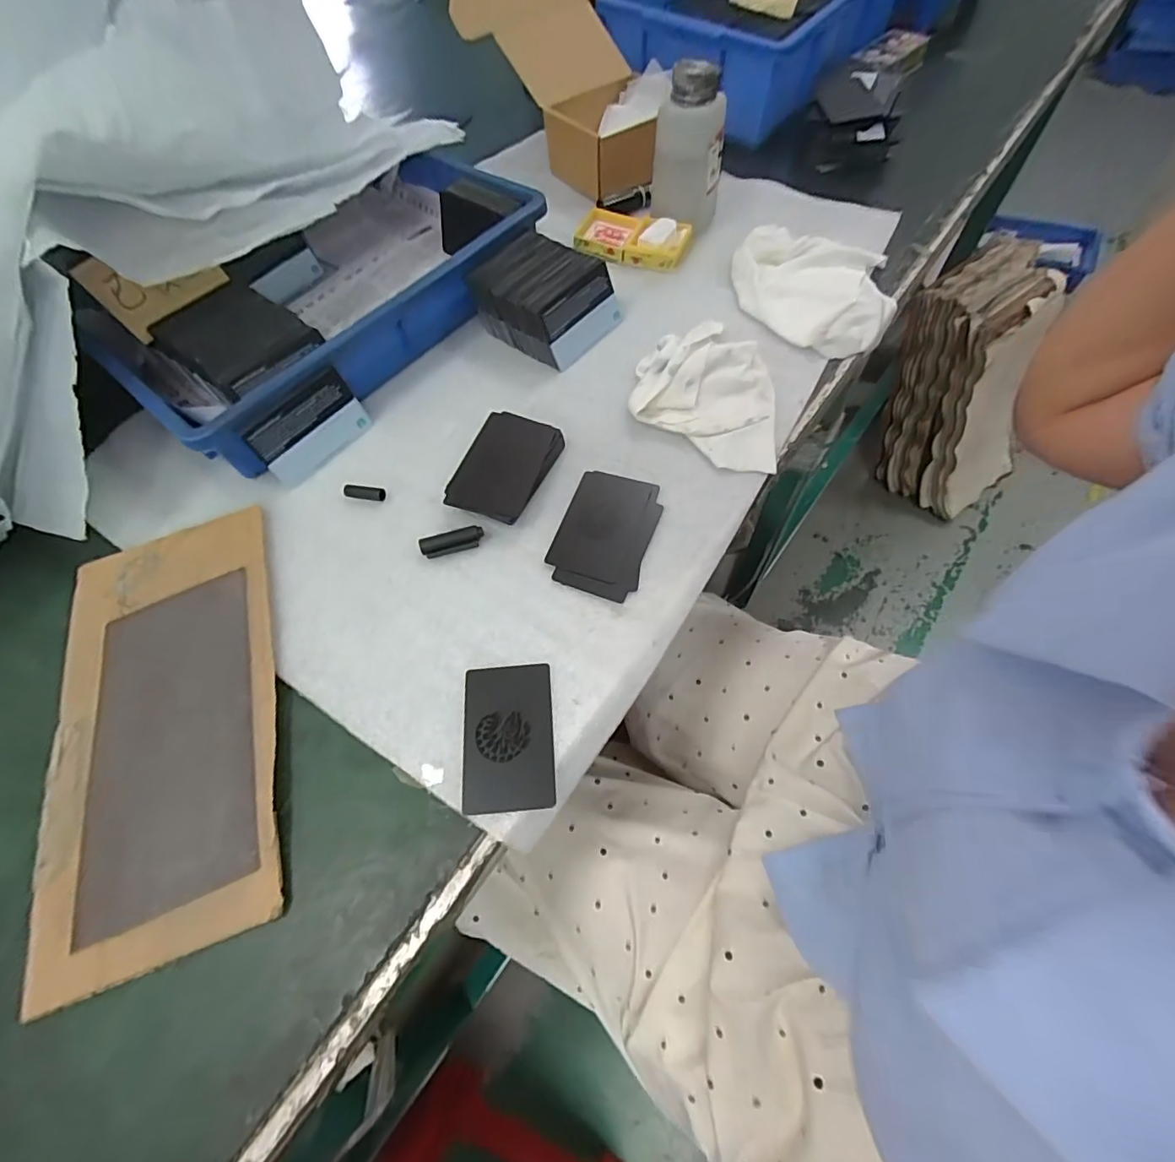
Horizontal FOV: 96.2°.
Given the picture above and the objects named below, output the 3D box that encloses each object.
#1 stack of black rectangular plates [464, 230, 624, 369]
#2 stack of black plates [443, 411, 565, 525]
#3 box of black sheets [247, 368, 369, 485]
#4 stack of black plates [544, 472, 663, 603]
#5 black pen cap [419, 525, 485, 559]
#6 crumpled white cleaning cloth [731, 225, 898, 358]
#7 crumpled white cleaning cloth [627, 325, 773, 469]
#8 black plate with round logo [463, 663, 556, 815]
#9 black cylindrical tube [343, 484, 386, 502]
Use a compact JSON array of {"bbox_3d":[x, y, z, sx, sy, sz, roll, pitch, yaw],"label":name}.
[{"bbox_3d":[-0.038,-0.250,0.467,0.104,0.051,0.090,36,70,18],"label":"stack of black rectangular plates"},{"bbox_3d":[-0.063,-0.088,0.407,0.063,0.015,0.094,17,65,10],"label":"stack of black plates"},{"bbox_3d":[-0.217,-0.121,0.413,0.023,0.047,0.085,38,70,18],"label":"box of black sheets"},{"bbox_3d":[0.013,-0.036,0.378,0.064,0.004,0.099,16,65,10],"label":"stack of black plates"},{"bbox_3d":[-0.097,-0.028,0.378,0.045,0.010,0.014,-16,64,-6],"label":"black pen cap"},{"bbox_3d":[0.205,-0.271,0.486,0.148,0.015,0.144,25,67,14],"label":"crumpled white cleaning cloth"},{"bbox_3d":[0.095,-0.155,0.424,0.112,0.026,0.140,4,64,4],"label":"crumpled white cleaning cloth"},{"bbox_3d":[-0.048,0.092,0.318,0.053,0.004,0.084,-5,63,0],"label":"black plate with round logo"},{"bbox_3d":[-0.172,-0.068,0.408,0.032,0.007,0.010,9,64,7],"label":"black cylindrical tube"}]

